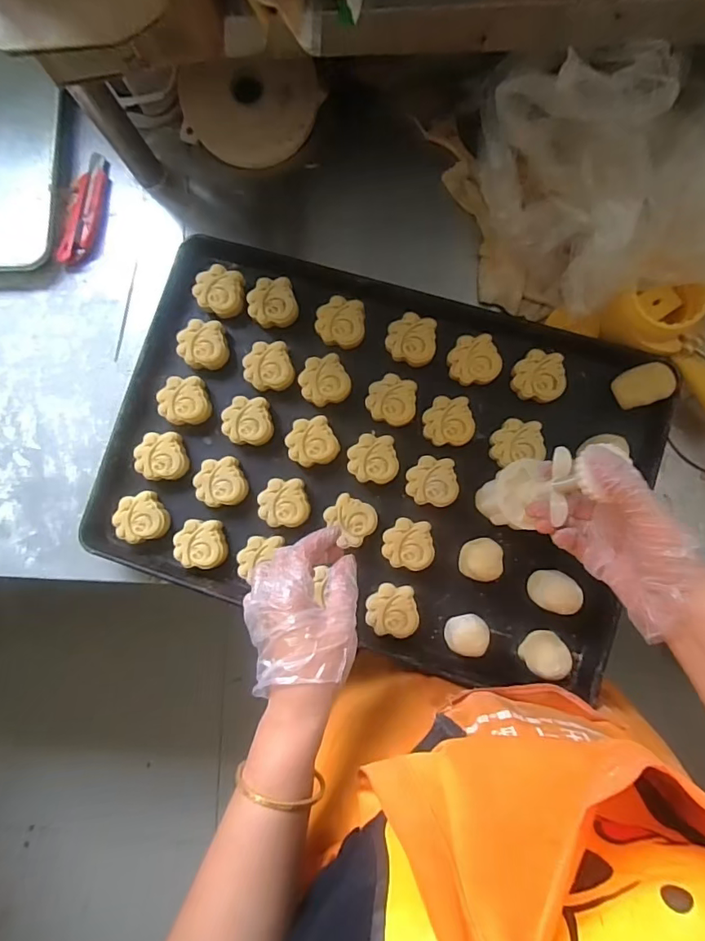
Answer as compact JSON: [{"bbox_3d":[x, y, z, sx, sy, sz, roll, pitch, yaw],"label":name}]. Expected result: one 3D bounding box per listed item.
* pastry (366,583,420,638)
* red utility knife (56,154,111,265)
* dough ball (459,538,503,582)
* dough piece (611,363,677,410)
[{"bbox_3d":[0.045,0.156,0.550,0.056,0.011,0.055,-2,87,4],"label":"pastry"},{"bbox_3d":[-0.352,-0.344,0.654,0.042,0.021,0.150,9,88,4],"label":"red utility knife"},{"bbox_3d":[0.141,0.097,0.549,0.042,0.047,0.042,0,87,4],"label":"dough ball"},{"bbox_3d":[0.322,-0.094,0.545,0.061,0.006,0.042,-20,85,18],"label":"dough piece"}]

